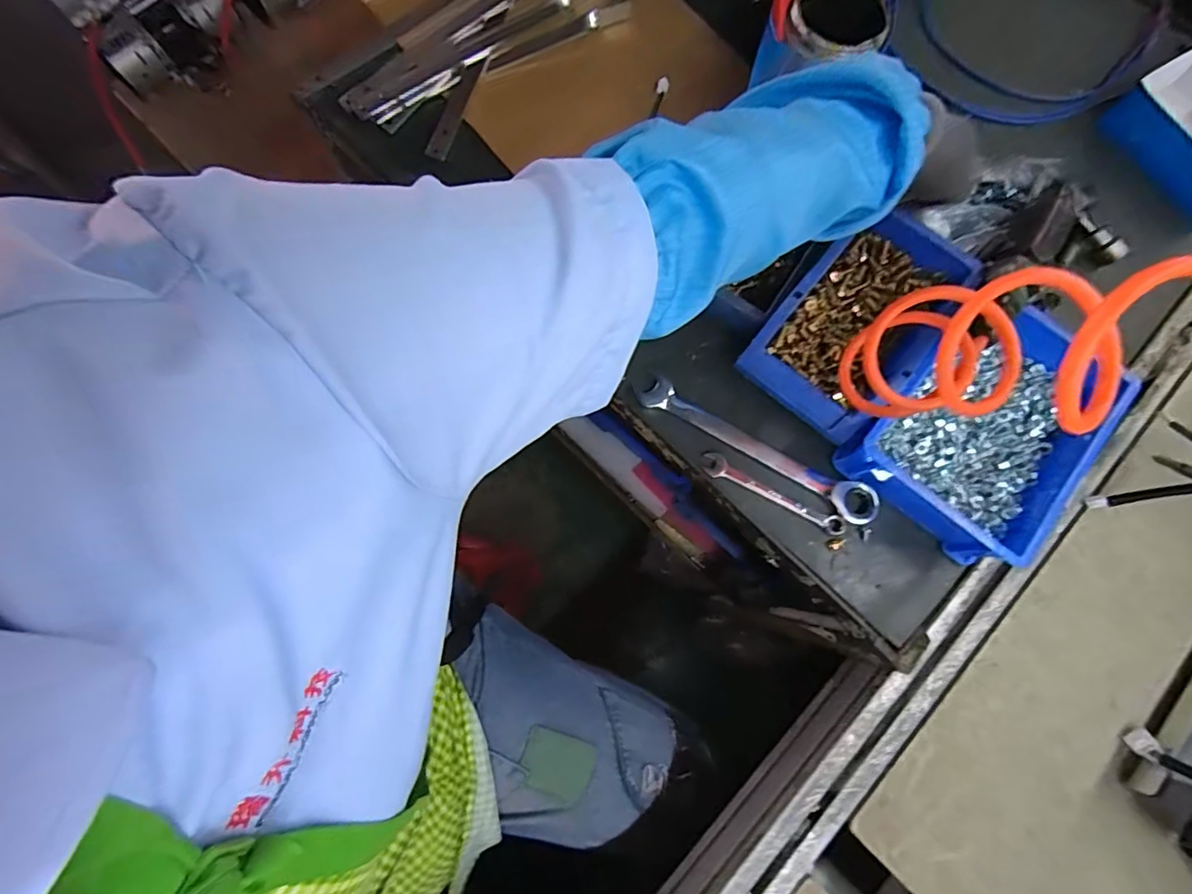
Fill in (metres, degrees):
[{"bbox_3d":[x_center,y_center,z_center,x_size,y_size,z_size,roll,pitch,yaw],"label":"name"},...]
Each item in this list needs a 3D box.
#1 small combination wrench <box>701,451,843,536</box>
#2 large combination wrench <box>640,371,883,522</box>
[{"bbox_3d":[0.151,0.041,0.462,0.128,0.007,0.020,27,77,4],"label":"small combination wrench"},{"bbox_3d":[0.138,-0.001,0.467,0.221,0.019,0.032,31,77,5],"label":"large combination wrench"}]

